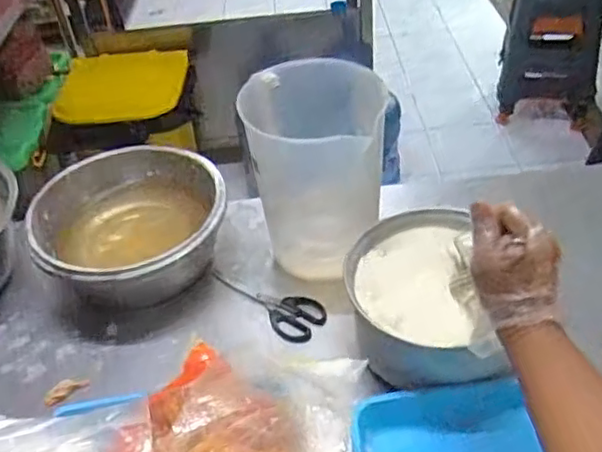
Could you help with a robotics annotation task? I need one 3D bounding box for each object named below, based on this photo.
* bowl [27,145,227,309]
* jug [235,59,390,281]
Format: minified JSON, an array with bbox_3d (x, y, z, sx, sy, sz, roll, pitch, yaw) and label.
[{"bbox_3d":[-0.253,0.000,0.967,0.267,0.127,0.239,-20,43,-15],"label":"bowl"},{"bbox_3d":[0.016,-0.080,0.930,0.199,0.259,0.163,3,42,10],"label":"jug"}]

